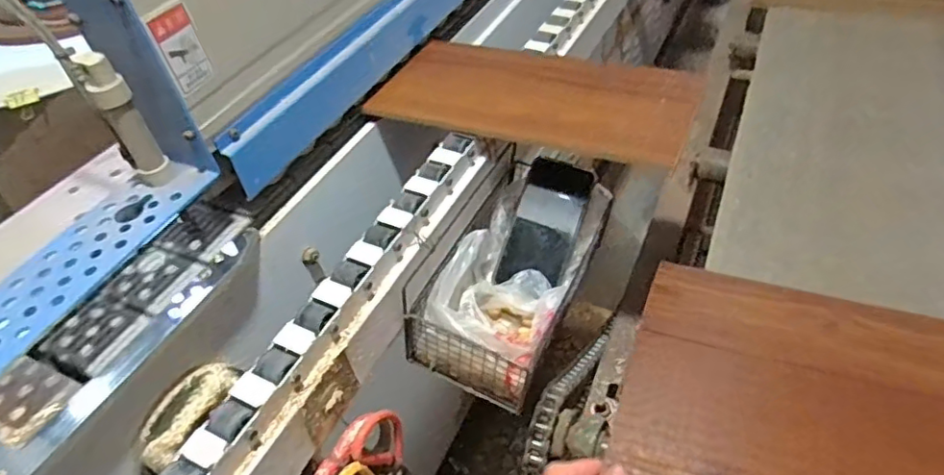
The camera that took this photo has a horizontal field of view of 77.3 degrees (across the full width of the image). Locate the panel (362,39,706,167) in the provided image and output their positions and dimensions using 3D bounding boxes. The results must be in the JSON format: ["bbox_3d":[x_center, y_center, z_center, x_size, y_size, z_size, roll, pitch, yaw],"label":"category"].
[{"bbox_3d":[0.069,-0.163,0.670,0.347,0.014,0.179,14,49,23],"label":"panel"}]

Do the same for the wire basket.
[{"bbox_3d":[0.047,0.031,0.648,0.133,0.116,0.256,19,51,22],"label":"wire basket"}]

